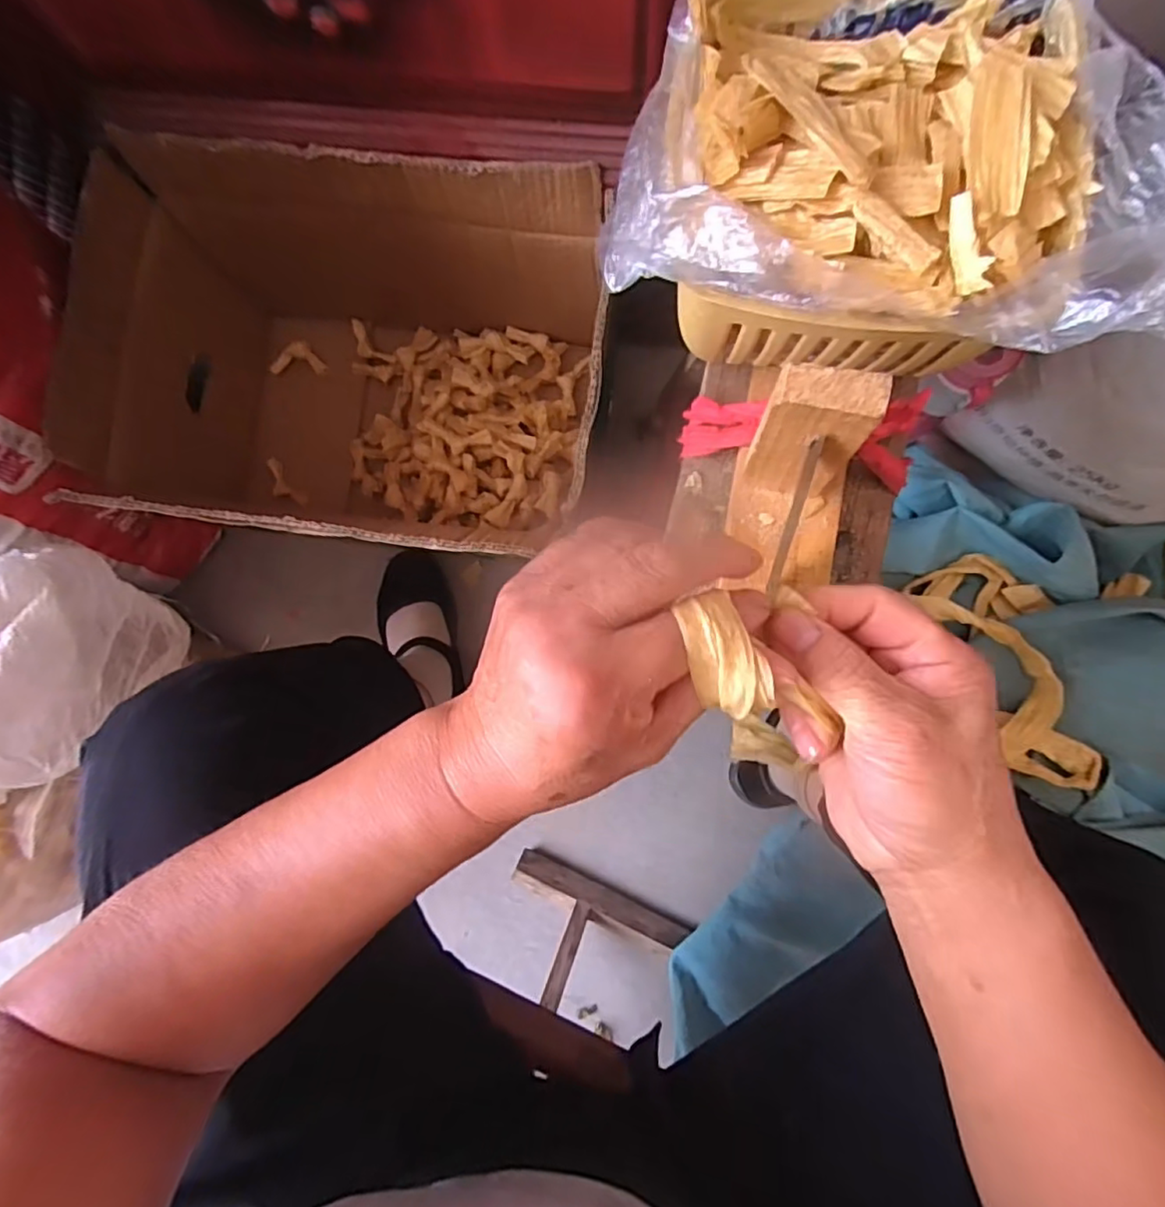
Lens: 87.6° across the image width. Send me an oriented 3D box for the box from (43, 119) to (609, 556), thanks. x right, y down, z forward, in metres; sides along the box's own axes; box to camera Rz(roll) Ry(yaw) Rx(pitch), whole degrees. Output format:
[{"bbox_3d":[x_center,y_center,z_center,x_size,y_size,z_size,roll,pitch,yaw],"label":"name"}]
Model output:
[{"bbox_3d":[-0.220,-0.219,0.630,0.418,0.282,0.345,8,85,4],"label":"box"}]

